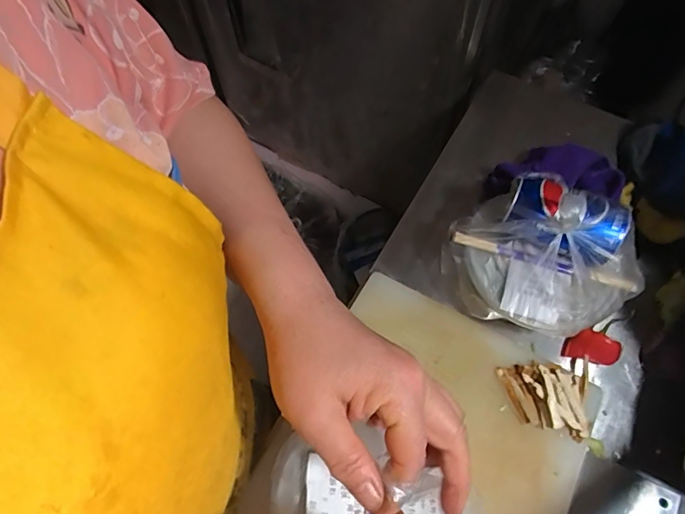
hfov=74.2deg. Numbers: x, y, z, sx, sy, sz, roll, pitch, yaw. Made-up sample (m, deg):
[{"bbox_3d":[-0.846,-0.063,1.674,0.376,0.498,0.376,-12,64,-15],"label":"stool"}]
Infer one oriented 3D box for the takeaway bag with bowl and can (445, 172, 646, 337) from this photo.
[{"bbox_3d":[0.207,-0.002,0.471,0.152,0.141,0.160,-24,66,-10],"label":"takeaway bag with bowl and can"}]

